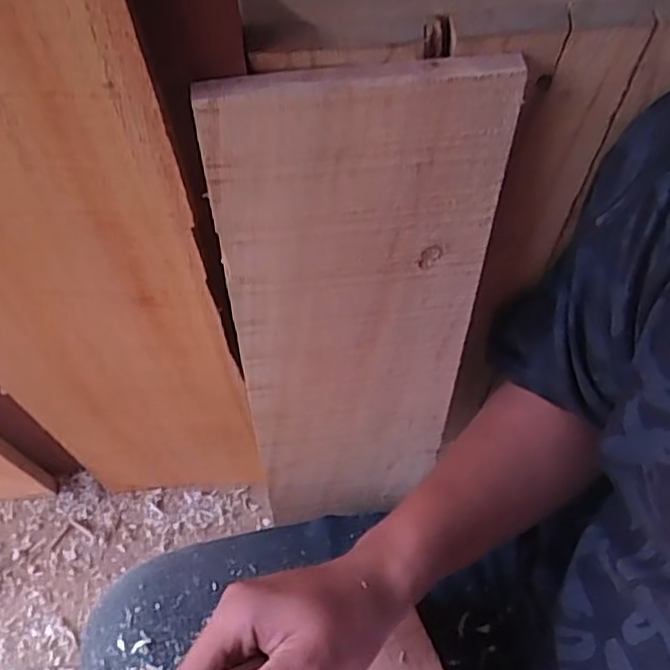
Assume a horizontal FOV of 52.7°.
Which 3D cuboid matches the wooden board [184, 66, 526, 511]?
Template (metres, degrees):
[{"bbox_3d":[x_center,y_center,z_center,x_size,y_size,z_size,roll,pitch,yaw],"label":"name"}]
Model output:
[{"bbox_3d":[0.011,0.018,0.416,0.131,0.386,0.013,-6,52,-5],"label":"wooden board"}]

